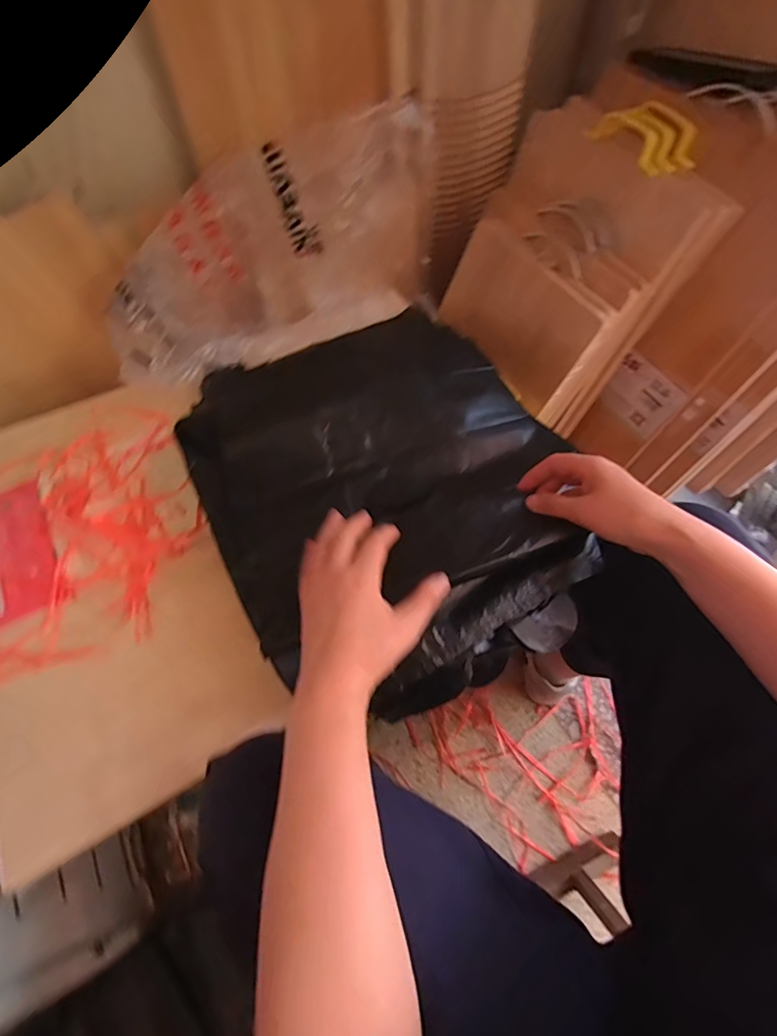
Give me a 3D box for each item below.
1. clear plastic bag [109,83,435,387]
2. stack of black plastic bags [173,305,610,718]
[{"bbox_3d":[-0.140,-0.344,0.611,0.448,0.223,0.151,-26,64,-15],"label":"clear plastic bag"},{"bbox_3d":[-0.006,-0.043,0.505,0.356,0.062,0.437,-23,63,-14],"label":"stack of black plastic bags"}]

